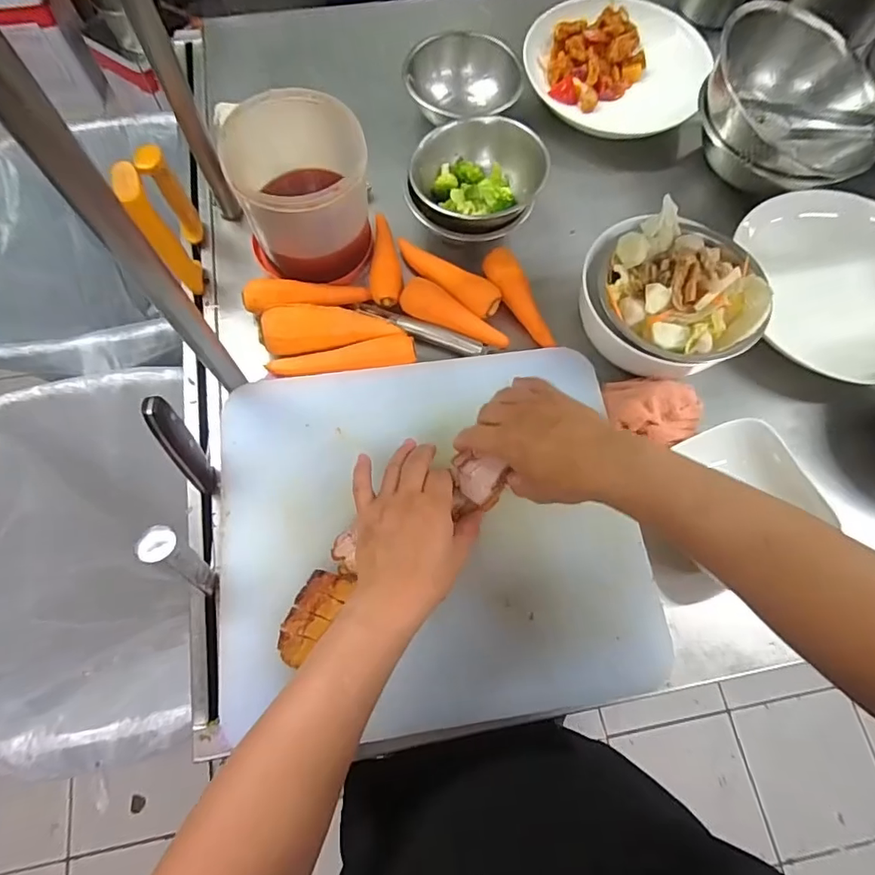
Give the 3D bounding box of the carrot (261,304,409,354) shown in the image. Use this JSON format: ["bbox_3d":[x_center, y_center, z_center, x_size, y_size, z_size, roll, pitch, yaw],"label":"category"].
[{"bbox_3d":[-0.115,-0.119,0.544,0.144,0.041,0.036,-8,70,-4],"label":"carrot"}]

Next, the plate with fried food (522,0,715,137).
[{"bbox_3d":[0.243,-0.522,0.697,0.237,0.052,0.205,14,70,4],"label":"plate with fried food"}]

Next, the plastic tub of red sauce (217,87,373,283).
[{"bbox_3d":[-0.139,-0.262,0.553,0.127,0.140,0.135,0,69,-1],"label":"plastic tub of red sauce"}]

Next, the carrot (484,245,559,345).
[{"bbox_3d":[0.095,-0.161,0.582,0.031,0.034,0.127,-26,72,-10],"label":"carrot"}]

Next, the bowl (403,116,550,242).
[{"bbox_3d":[0.046,-0.298,0.591,0.153,0.082,0.124,9,70,2],"label":"bowl"}]

